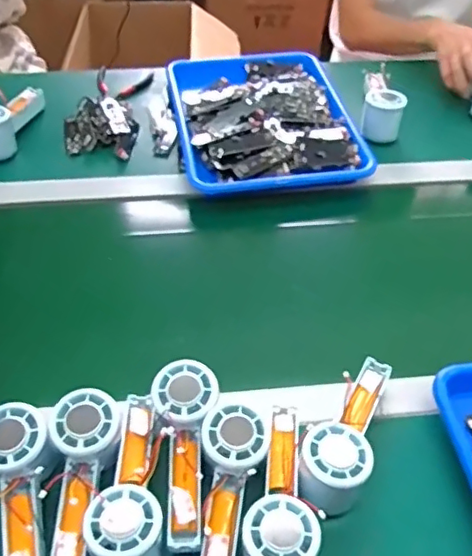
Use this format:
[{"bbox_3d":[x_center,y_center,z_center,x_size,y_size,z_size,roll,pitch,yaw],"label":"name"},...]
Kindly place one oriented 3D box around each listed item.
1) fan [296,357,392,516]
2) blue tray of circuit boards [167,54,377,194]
[{"bbox_3d":[0.104,0.133,0.525,0.057,0.055,0.159,23,50,18],"label":"fan"},{"bbox_3d":[0.036,-0.250,0.869,0.246,0.047,0.331,-6,47,-8],"label":"blue tray of circuit boards"}]

